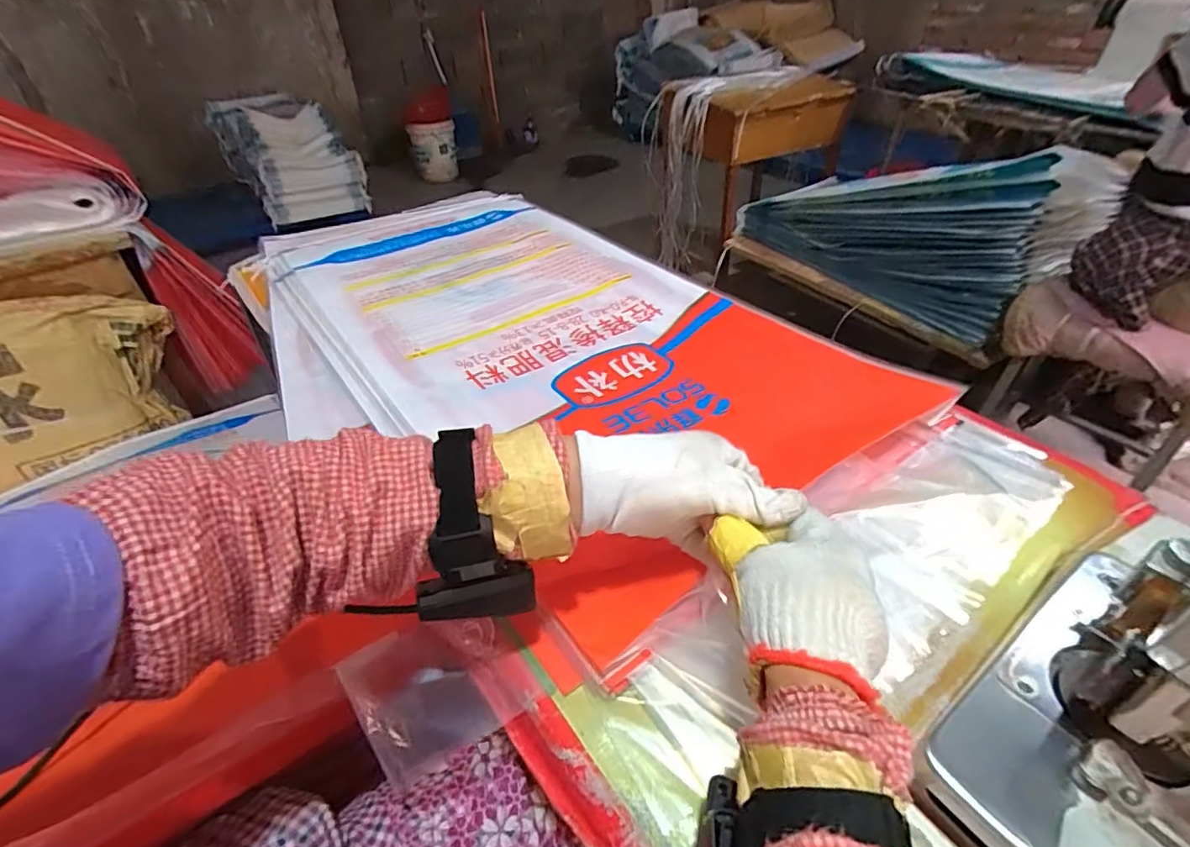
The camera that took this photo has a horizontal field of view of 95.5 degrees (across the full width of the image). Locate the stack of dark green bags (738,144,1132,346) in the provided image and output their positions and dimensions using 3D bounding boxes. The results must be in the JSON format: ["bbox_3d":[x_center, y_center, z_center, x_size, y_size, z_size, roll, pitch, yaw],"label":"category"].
[{"bbox_3d":[0.852,-0.578,1.659,0.249,0.442,0.996,-27,34,-26],"label":"stack of dark green bags"}]

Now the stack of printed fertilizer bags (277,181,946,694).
[{"bbox_3d":[-0.103,-0.142,0.695,0.513,0.061,0.880,-30,49,-29],"label":"stack of printed fertilizer bags"}]

